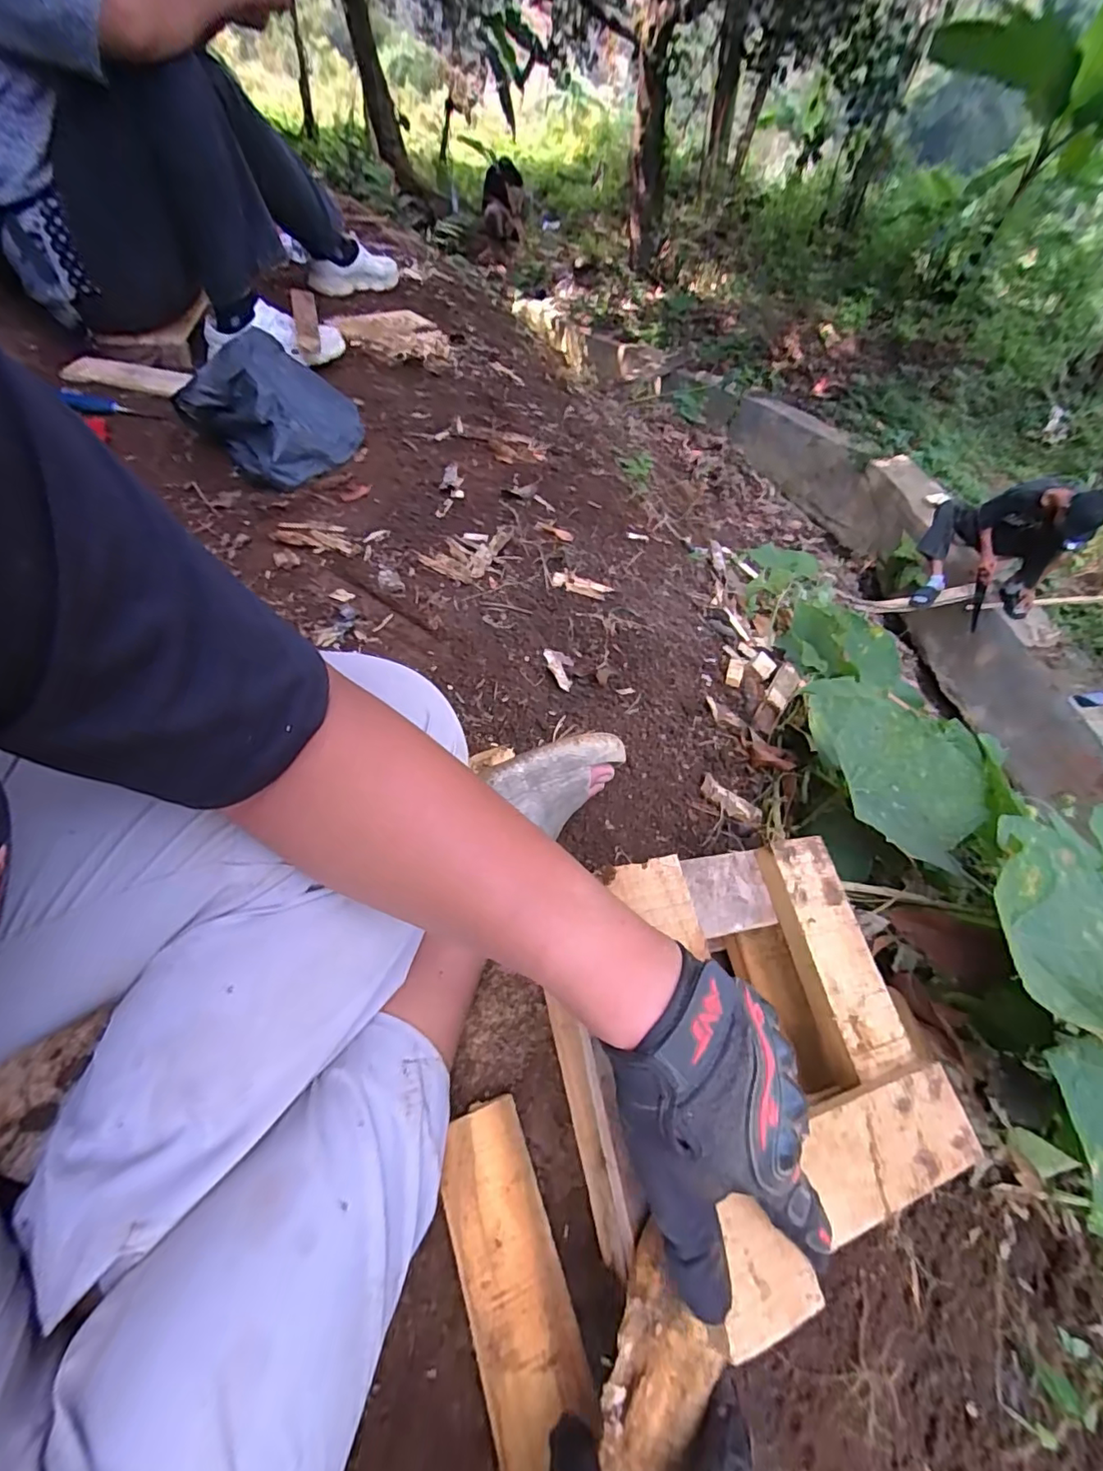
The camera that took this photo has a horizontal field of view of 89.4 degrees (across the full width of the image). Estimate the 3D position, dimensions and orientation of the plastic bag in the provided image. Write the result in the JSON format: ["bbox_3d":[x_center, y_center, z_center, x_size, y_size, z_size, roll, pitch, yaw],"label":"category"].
[{"bbox_3d":[-0.461,-0.553,0.955,0.199,0.156,0.252,25,62,19],"label":"plastic bag"}]

